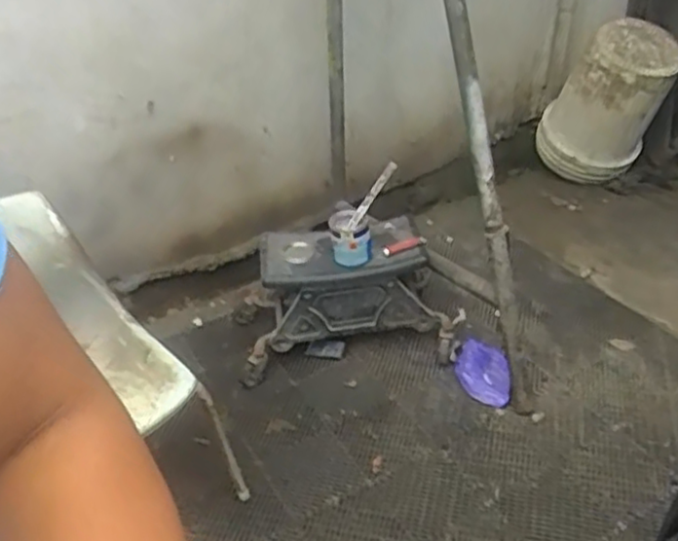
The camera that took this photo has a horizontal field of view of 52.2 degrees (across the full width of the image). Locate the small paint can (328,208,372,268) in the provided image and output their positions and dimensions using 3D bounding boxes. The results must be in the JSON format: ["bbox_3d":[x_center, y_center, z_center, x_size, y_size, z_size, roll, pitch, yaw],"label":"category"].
[{"bbox_3d":[0.032,-0.083,1.856,0.106,0.129,0.107,-4,35,3],"label":"small paint can"}]

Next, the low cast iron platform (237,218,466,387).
[{"bbox_3d":[0.036,0.052,1.988,0.661,0.341,0.310,-3,34,-1],"label":"low cast iron platform"}]

